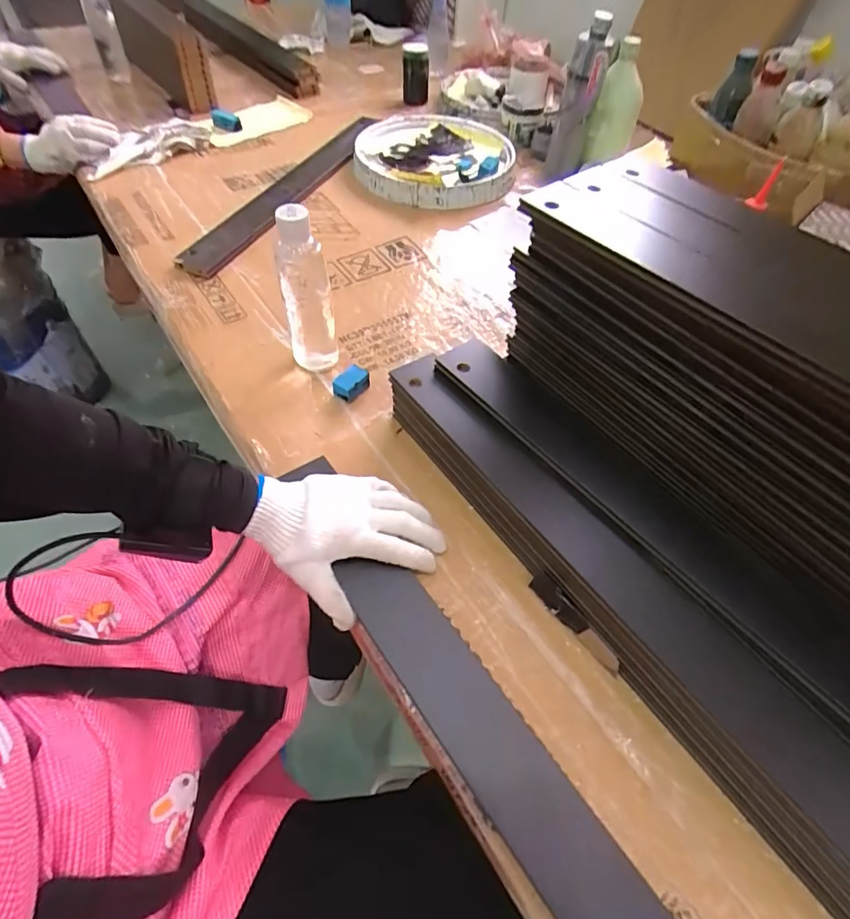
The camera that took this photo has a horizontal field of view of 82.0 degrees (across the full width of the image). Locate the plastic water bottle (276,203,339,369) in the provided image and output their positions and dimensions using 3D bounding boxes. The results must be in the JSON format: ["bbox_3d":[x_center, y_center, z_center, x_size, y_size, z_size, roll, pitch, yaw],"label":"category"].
[{"bbox_3d":[-0.134,-0.192,0.545,0.055,0.183,0.055,-8,55,-9],"label":"plastic water bottle"}]

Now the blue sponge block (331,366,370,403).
[{"bbox_3d":[-0.088,-0.091,0.584,0.024,0.029,0.042,32,58,18],"label":"blue sponge block"}]

